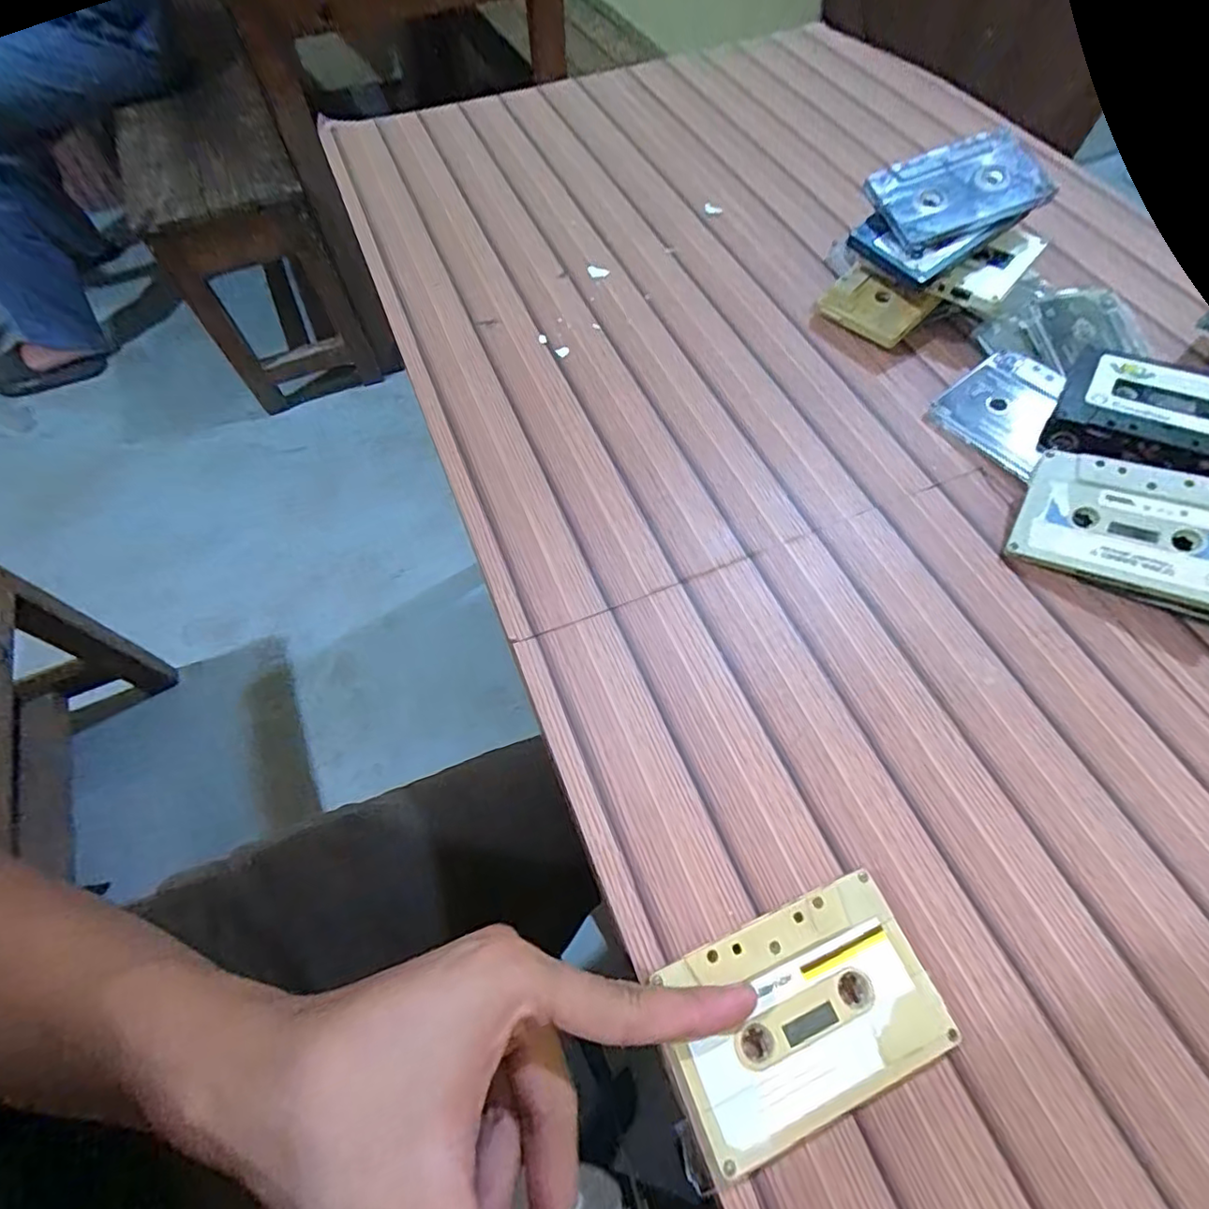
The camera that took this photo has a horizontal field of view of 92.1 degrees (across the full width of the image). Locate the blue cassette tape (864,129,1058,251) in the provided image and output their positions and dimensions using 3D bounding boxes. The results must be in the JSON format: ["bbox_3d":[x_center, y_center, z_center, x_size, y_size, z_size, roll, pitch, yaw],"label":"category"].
[{"bbox_3d":[0.232,-0.272,0.381,0.095,0.009,0.068,-24,75,3],"label":"blue cassette tape"}]

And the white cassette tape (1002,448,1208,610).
[{"bbox_3d":[0.277,-0.041,0.304,0.101,0.006,0.065,21,84,24],"label":"white cassette tape"}]

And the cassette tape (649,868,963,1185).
[{"bbox_3d":[0.074,0.153,0.221,0.099,0.009,0.064,-20,63,-10],"label":"cassette tape"}]

